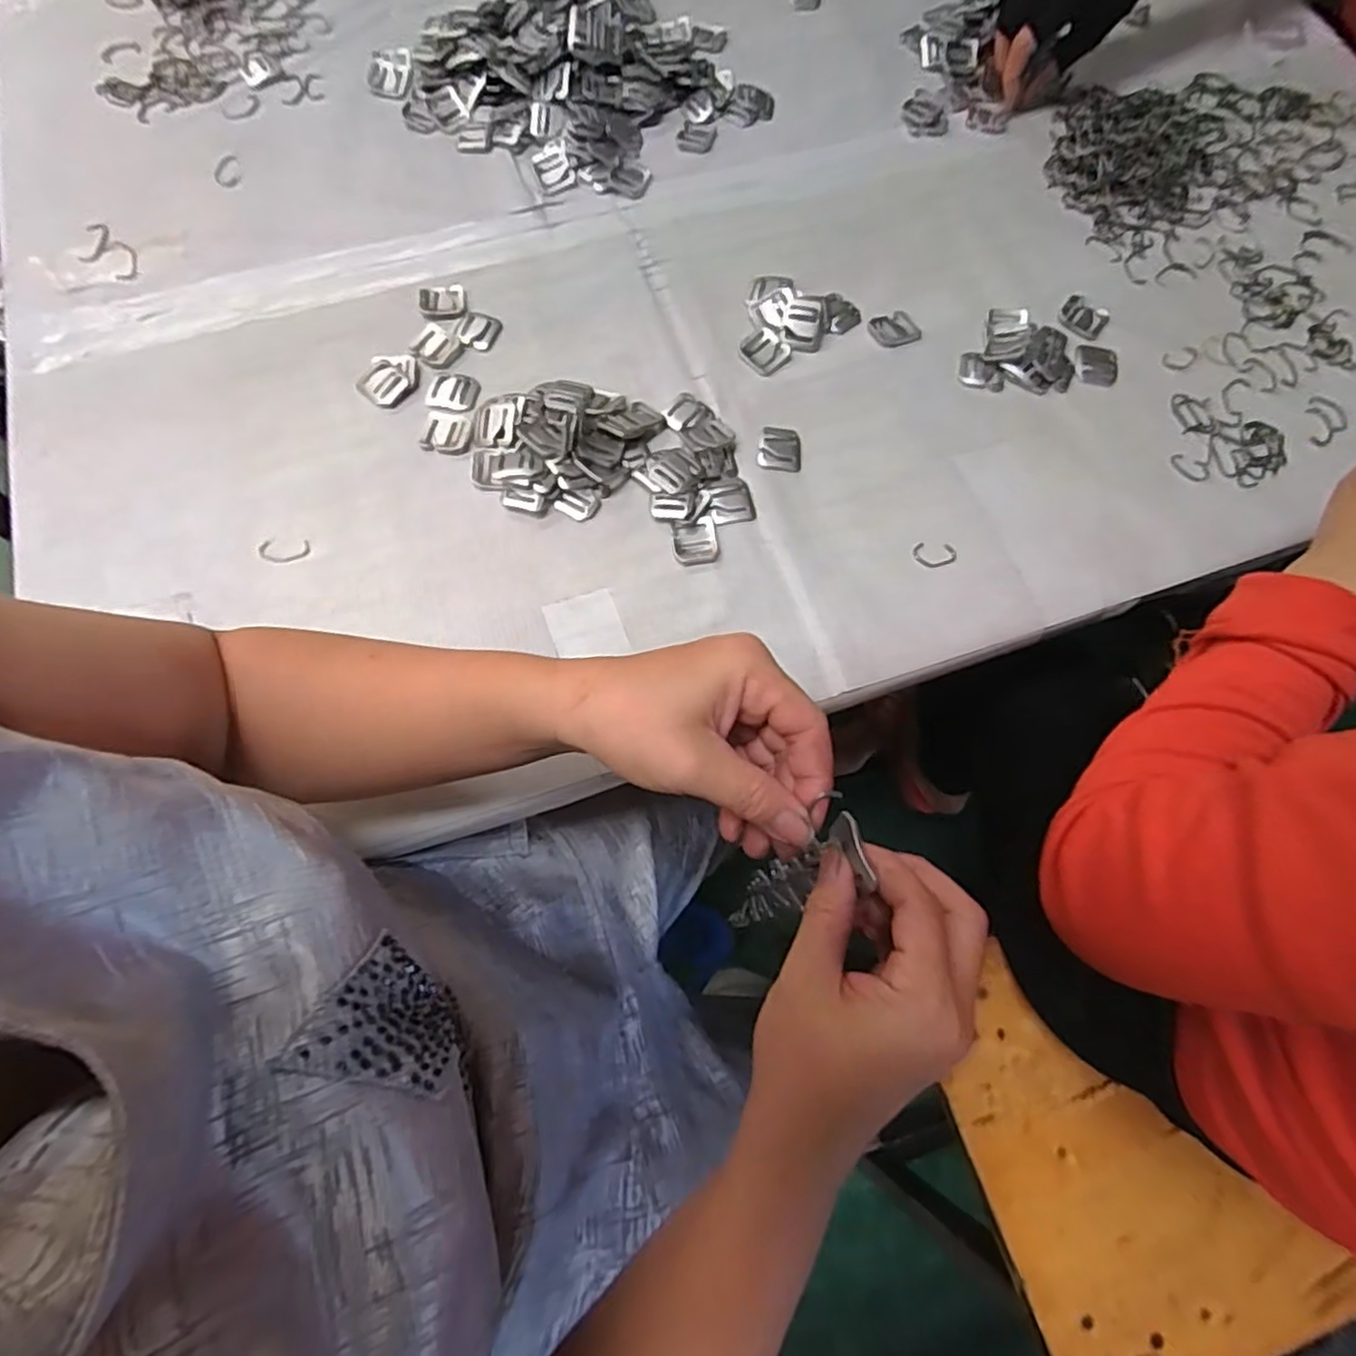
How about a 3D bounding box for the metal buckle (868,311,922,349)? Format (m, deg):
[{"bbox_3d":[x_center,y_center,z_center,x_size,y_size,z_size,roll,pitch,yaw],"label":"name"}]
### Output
[{"bbox_3d":[0.167,-0.268,0.528,0.035,0.004,0.029,-18,72,-7],"label":"metal buckle"}]

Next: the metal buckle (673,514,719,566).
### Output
[{"bbox_3d":[0.011,-0.093,0.465,0.030,0.004,0.033,-8,71,-4],"label":"metal buckle"}]

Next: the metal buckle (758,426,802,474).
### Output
[{"bbox_3d":[0.073,-0.165,0.490,0.030,0.004,0.035,4,71,0],"label":"metal buckle"}]

